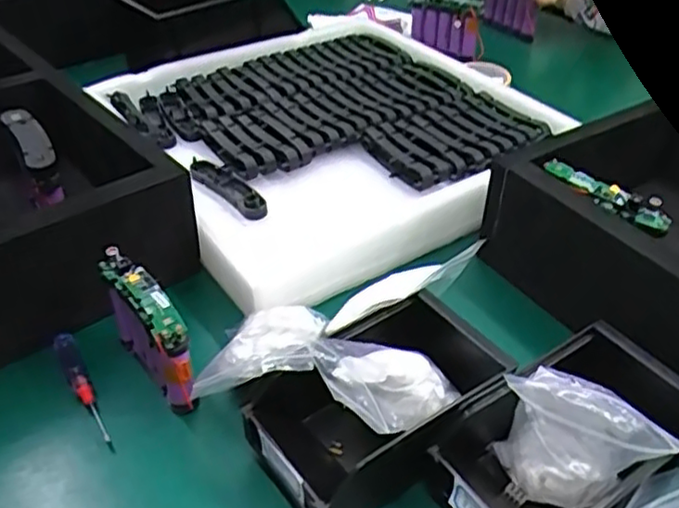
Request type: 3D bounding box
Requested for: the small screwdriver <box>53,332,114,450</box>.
[{"bbox_3d":[-0.208,0.106,0.540,0.017,0.022,0.133,-18,41,-24],"label":"small screwdriver"}]

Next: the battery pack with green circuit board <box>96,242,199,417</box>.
[{"bbox_3d":[-0.147,0.066,0.530,0.025,0.111,0.109,-24,44,-30],"label":"battery pack with green circuit board"}]

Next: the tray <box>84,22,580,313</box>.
[{"bbox_3d":[-0.004,-0.143,0.806,0.452,0.089,0.459,-25,45,-31],"label":"tray"}]

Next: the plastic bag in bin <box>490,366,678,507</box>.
[{"bbox_3d":[0.157,0.121,0.444,0.098,0.097,0.053,12,38,14],"label":"plastic bag in bin"}]

